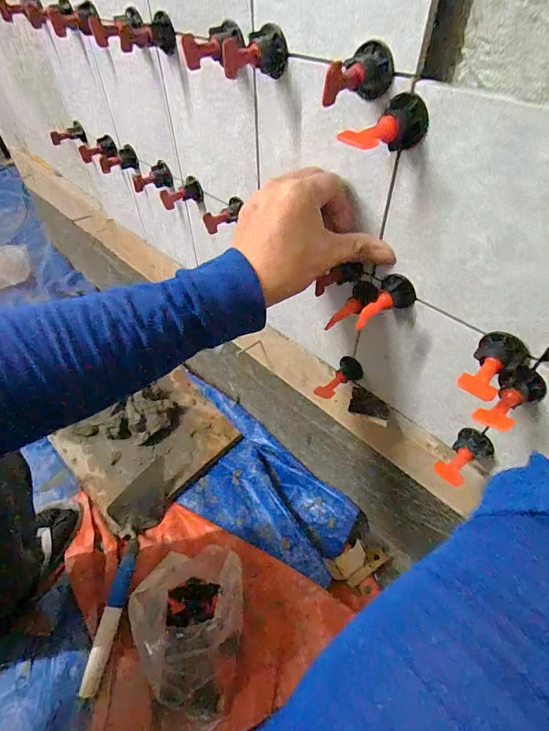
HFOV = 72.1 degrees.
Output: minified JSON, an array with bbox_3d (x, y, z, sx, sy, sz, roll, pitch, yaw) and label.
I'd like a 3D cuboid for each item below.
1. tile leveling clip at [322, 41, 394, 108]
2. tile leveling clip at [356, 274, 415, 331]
[{"bbox_3d":[0.054,-0.182,0.239,0.025,0.028,0.050,29,55,23],"label":"tile leveling clip"},{"bbox_3d":[0.097,-0.052,0.324,0.029,0.028,0.053,29,55,23],"label":"tile leveling clip"}]

